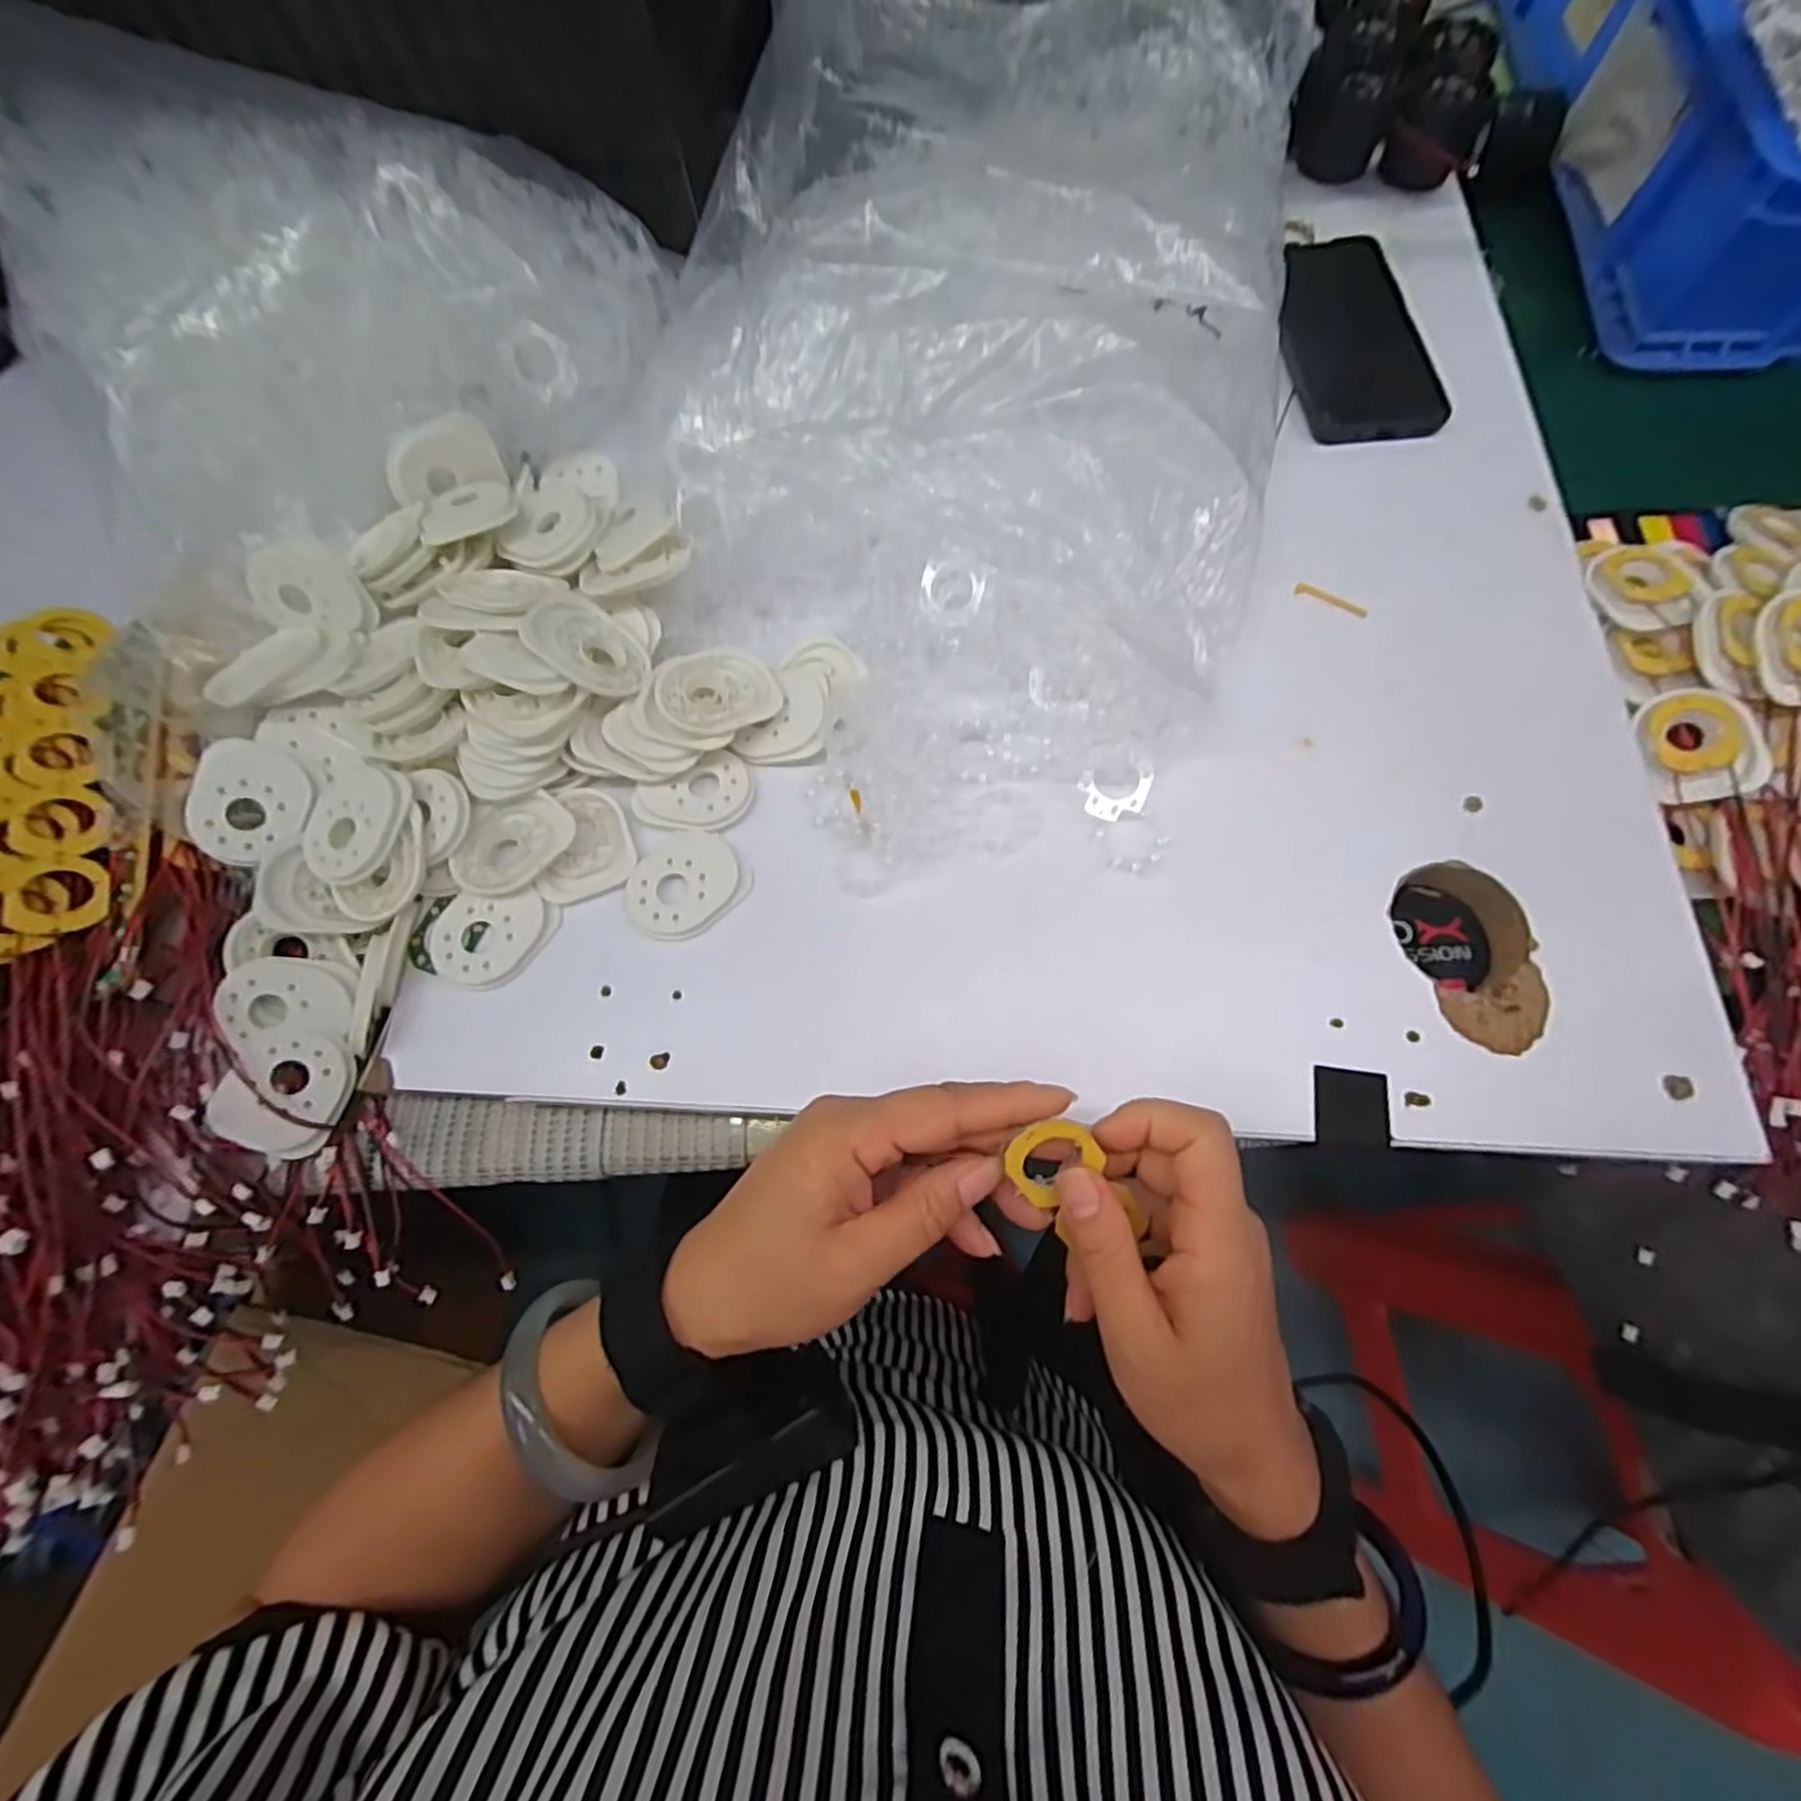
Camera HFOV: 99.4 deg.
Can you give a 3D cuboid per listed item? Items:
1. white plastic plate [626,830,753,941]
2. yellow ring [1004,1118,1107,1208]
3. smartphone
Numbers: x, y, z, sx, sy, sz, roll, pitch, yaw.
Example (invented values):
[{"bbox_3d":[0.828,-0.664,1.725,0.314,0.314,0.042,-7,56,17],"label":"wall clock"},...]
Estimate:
[{"bbox_3d":[-0.105,-0.008,0.365,0.054,0.007,0.047,-42,80,-10],"label":"white plastic plate"},{"bbox_3d":[0.053,0.093,0.272,0.033,0.005,0.031,-3,111,-8],"label":"yellow ring"},{"bbox_3d":[0.276,-0.348,0.470,0.082,0.012,0.159,-4,76,-1],"label":"smartphone"}]

